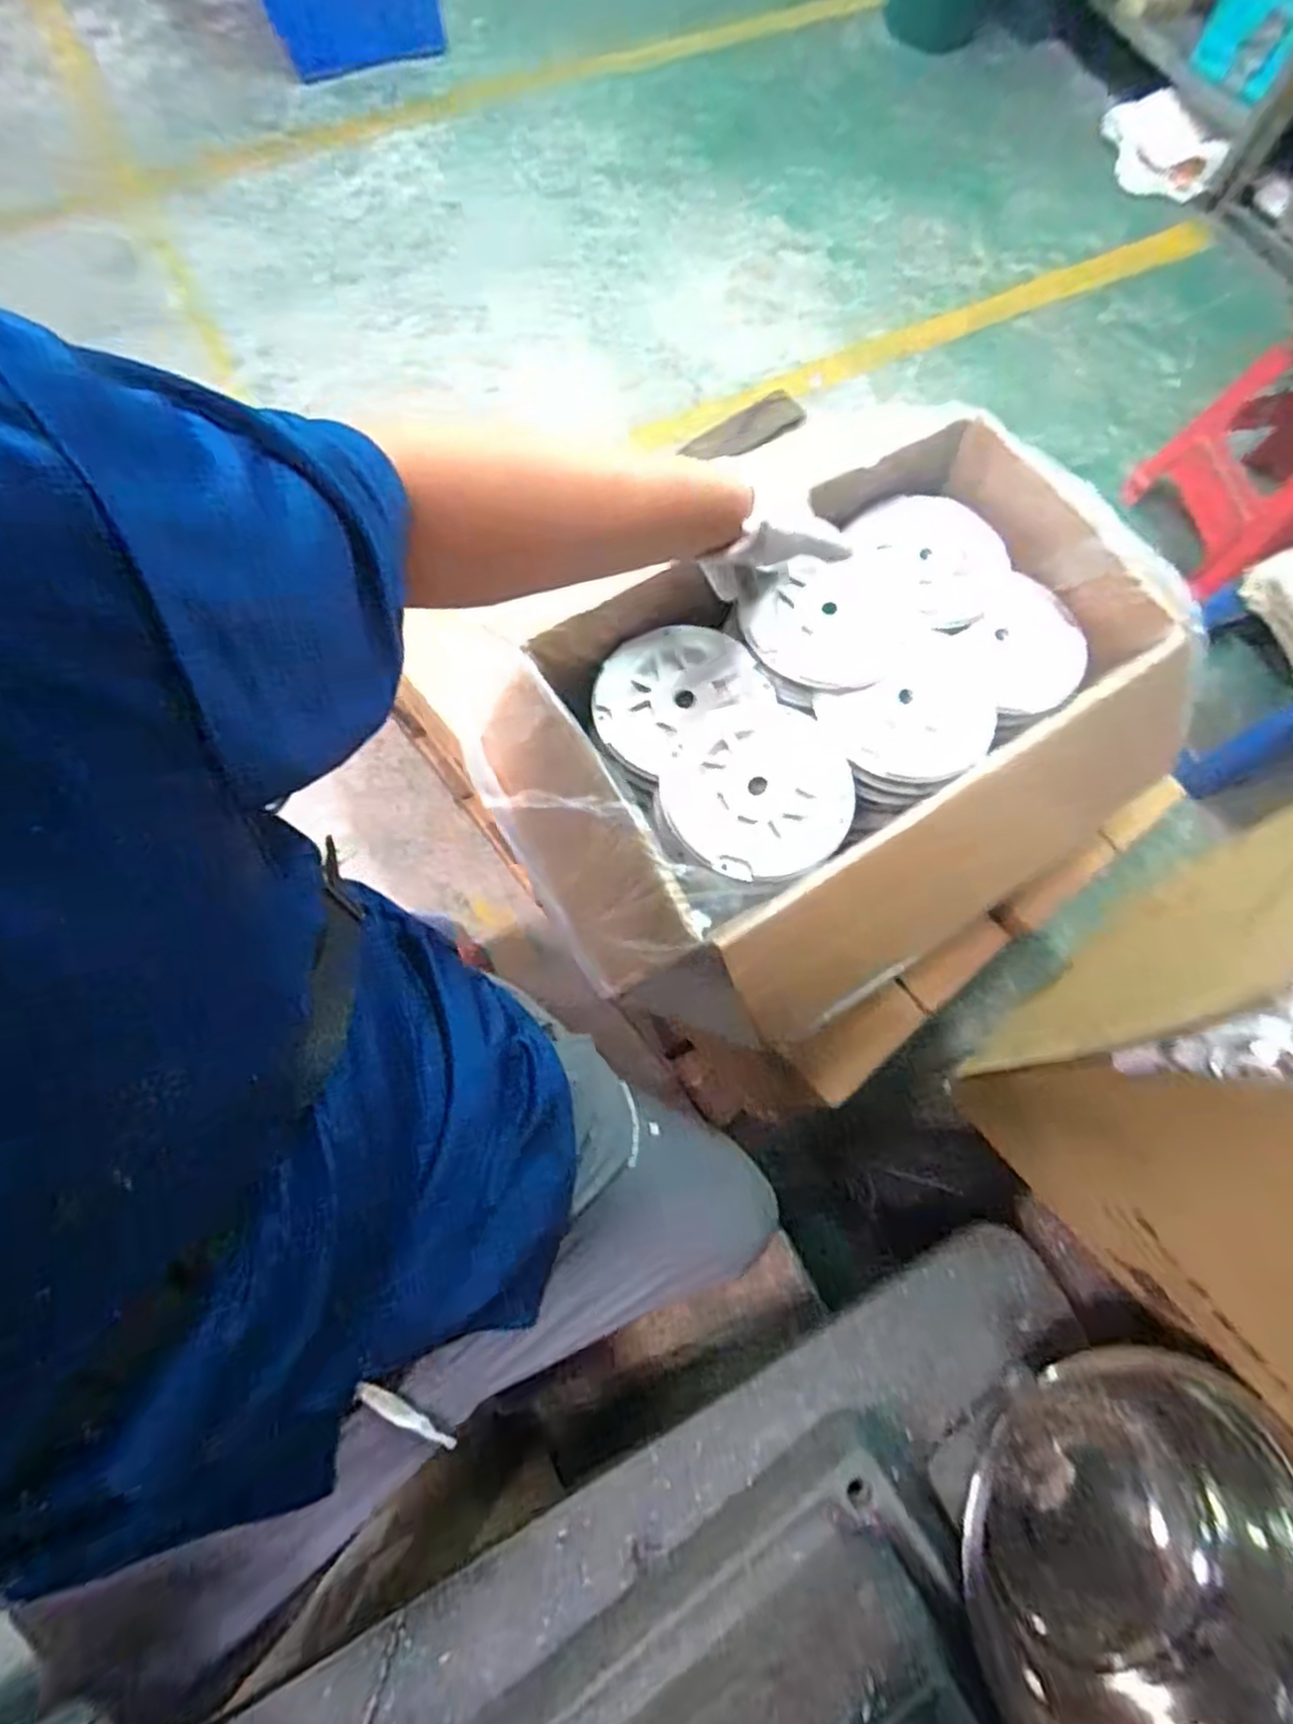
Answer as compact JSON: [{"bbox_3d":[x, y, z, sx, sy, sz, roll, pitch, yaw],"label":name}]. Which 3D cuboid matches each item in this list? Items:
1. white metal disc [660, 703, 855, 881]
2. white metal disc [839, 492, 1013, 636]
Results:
[{"bbox_3d":[0.085,-0.052,0.561,0.136,0.013,0.128,1,73,-2],"label":"white metal disc"},{"bbox_3d":[0.246,-0.262,0.644,0.120,0.007,0.128,1,73,-2],"label":"white metal disc"}]

